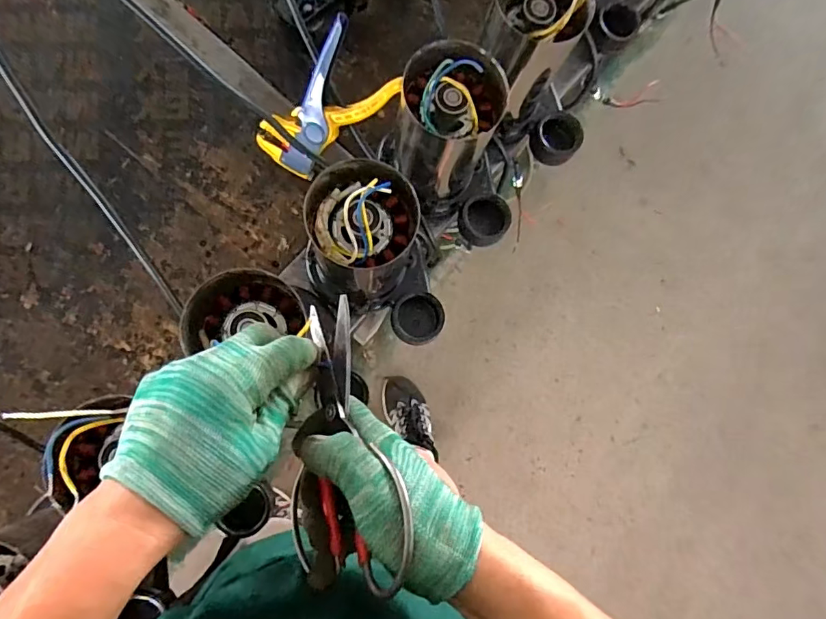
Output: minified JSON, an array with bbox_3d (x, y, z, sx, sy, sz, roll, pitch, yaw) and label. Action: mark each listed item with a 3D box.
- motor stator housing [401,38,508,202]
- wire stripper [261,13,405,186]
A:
[{"bbox_3d":[0.031,-0.172,0.504,0.089,0.202,0.090,0,83,-3],"label":"motor stator housing"},{"bbox_3d":[-0.094,-0.205,0.524,0.162,0.024,0.078,-33,110,35],"label":"wire stripper"}]

